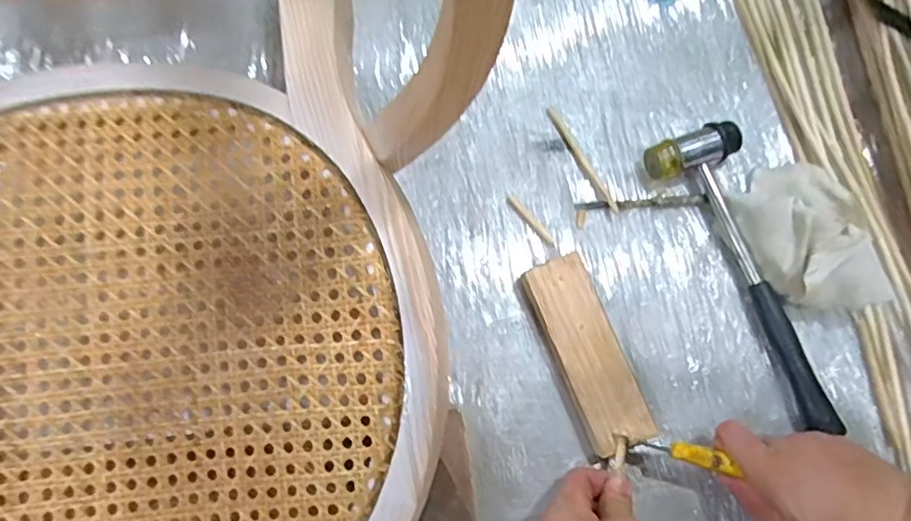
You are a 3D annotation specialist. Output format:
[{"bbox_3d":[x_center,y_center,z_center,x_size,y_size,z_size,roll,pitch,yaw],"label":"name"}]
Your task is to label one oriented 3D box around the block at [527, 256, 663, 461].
[{"bbox_3d":[0.109,0.076,0.495,0.053,0.028,0.157,-21,76,-7],"label":"block"}]

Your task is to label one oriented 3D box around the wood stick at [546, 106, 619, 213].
[{"bbox_3d":[0.118,-0.095,0.556,0.010,0.004,0.117,-28,77,-9],"label":"wood stick"}]

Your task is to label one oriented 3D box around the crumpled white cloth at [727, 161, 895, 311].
[{"bbox_3d":[0.304,-0.020,0.517,0.096,0.052,0.136,-19,75,-6],"label":"crumpled white cloth"}]

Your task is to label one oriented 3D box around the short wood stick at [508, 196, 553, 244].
[{"bbox_3d":[0.067,-0.038,0.538,0.008,0.004,0.057,-38,78,-11],"label":"short wood stick"}]

